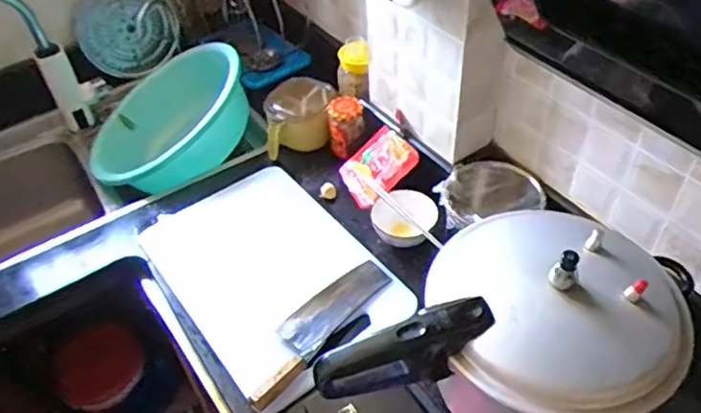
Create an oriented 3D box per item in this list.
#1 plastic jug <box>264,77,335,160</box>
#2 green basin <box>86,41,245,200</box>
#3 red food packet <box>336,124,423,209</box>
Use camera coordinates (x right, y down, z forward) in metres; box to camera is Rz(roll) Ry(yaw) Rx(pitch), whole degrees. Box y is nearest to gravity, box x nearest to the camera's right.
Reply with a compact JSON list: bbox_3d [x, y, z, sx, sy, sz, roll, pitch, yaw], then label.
[{"bbox_3d":[-0.098,-0.175,1.180,0.127,0.100,0.127,-3,45,1],"label":"plastic jug"},{"bbox_3d":[-0.368,-0.179,1.237,0.365,0.133,0.365,-18,48,21],"label":"green basin"},{"bbox_3d":[0.047,-0.073,1.088,0.137,0.016,0.115,-47,56,12],"label":"red food packet"}]

